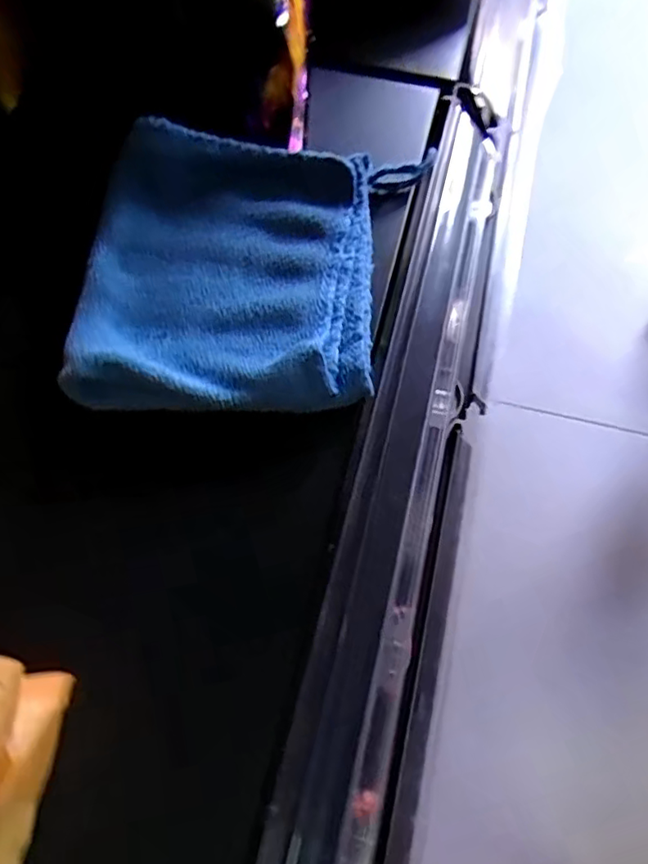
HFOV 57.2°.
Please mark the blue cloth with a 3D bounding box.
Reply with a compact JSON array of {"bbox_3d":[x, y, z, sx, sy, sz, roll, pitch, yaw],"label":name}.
[{"bbox_3d":[-0.029,-0.065,0.226,0.117,0.025,0.118,2,65,1],"label":"blue cloth"}]

